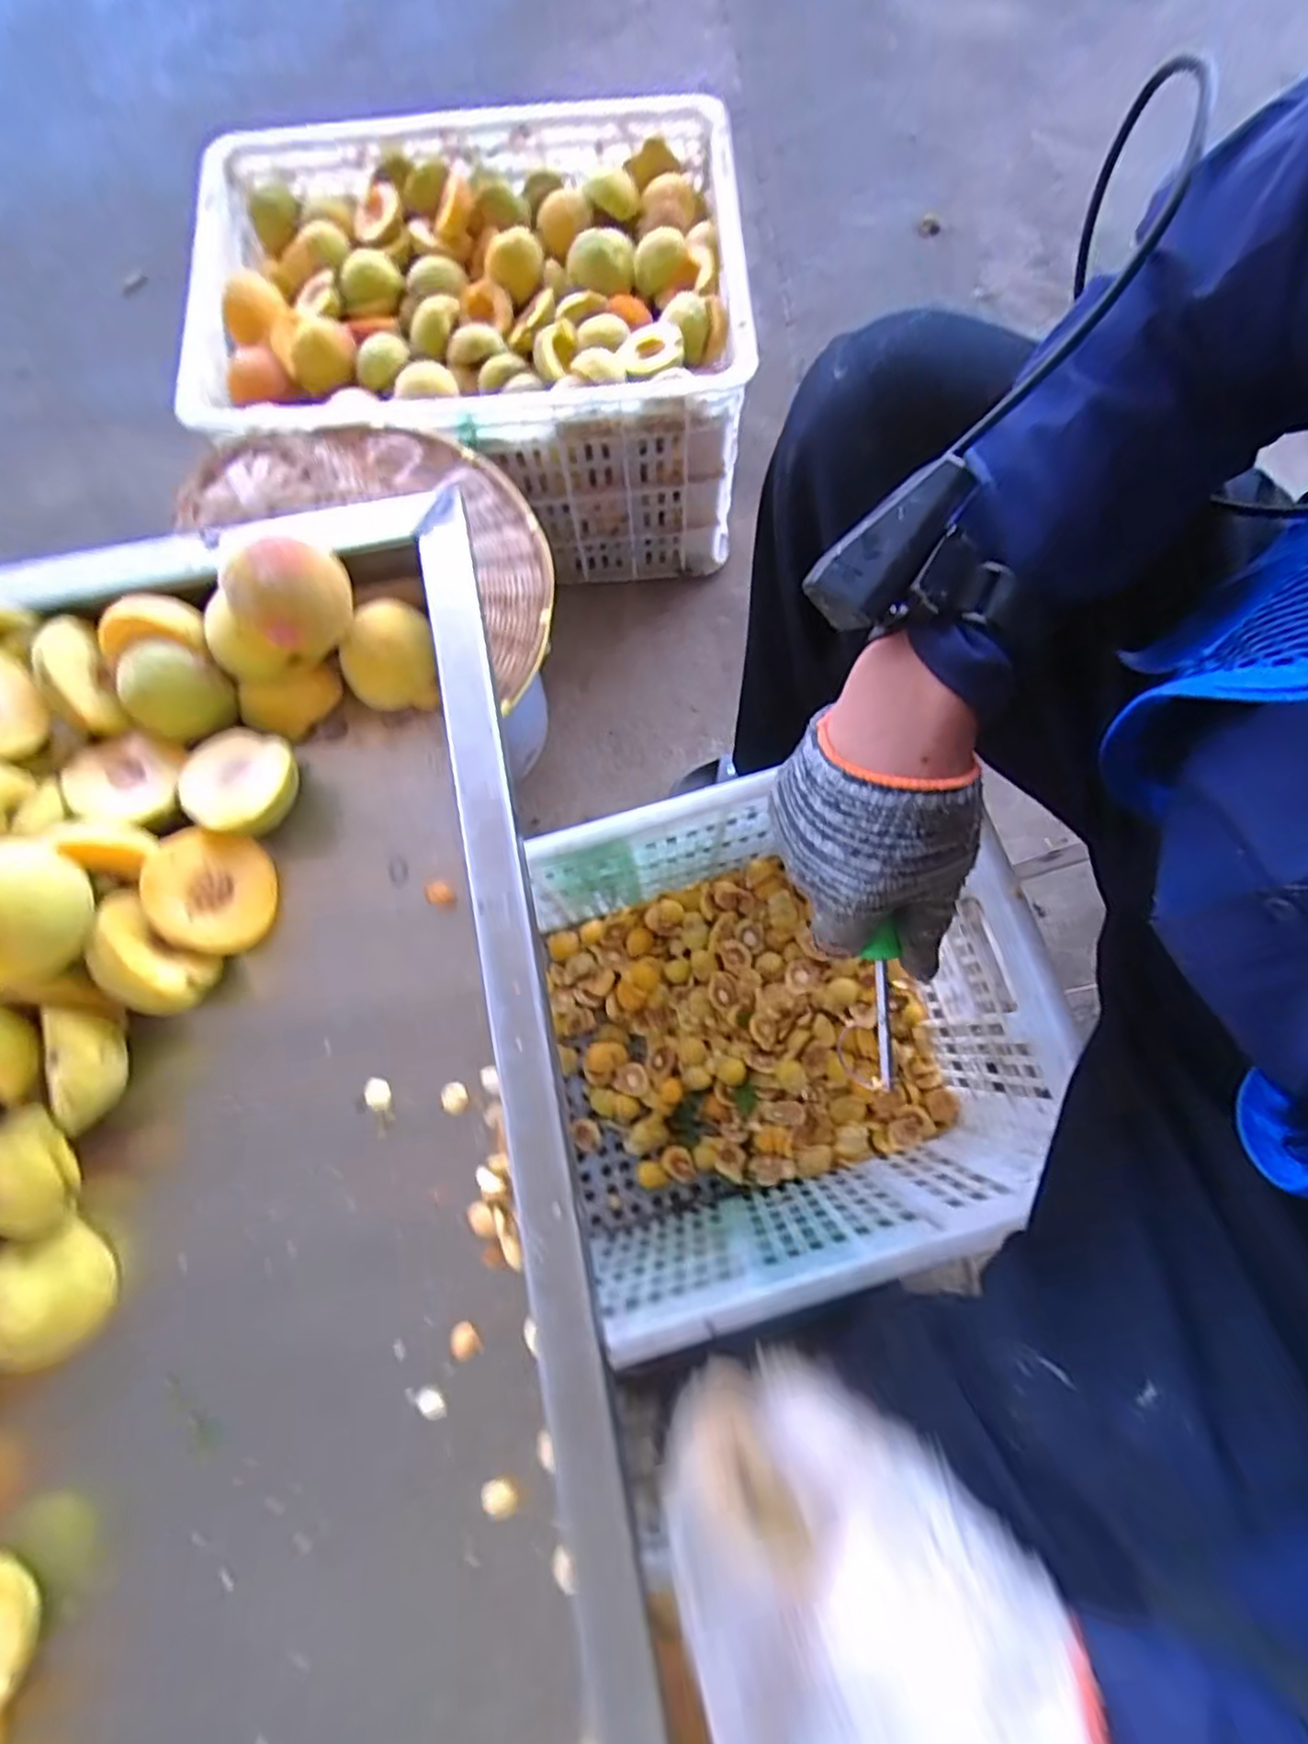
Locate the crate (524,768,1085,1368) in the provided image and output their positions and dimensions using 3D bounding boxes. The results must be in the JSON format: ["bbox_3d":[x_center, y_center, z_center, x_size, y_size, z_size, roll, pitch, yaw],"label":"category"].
[{"bbox_3d":[0.090,0.141,0.620,0.372,0.285,0.334,-15,77,-3],"label":"crate"}]

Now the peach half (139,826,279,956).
[{"bbox_3d":[-0.240,0.010,0.378,0.030,0.060,0.059,-3,80,43],"label":"peach half"}]

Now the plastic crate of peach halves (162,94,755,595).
[{"bbox_3d":[-0.180,-0.564,0.801,0.519,0.292,0.397,-6,77,-1],"label":"plastic crate of peach halves"}]

